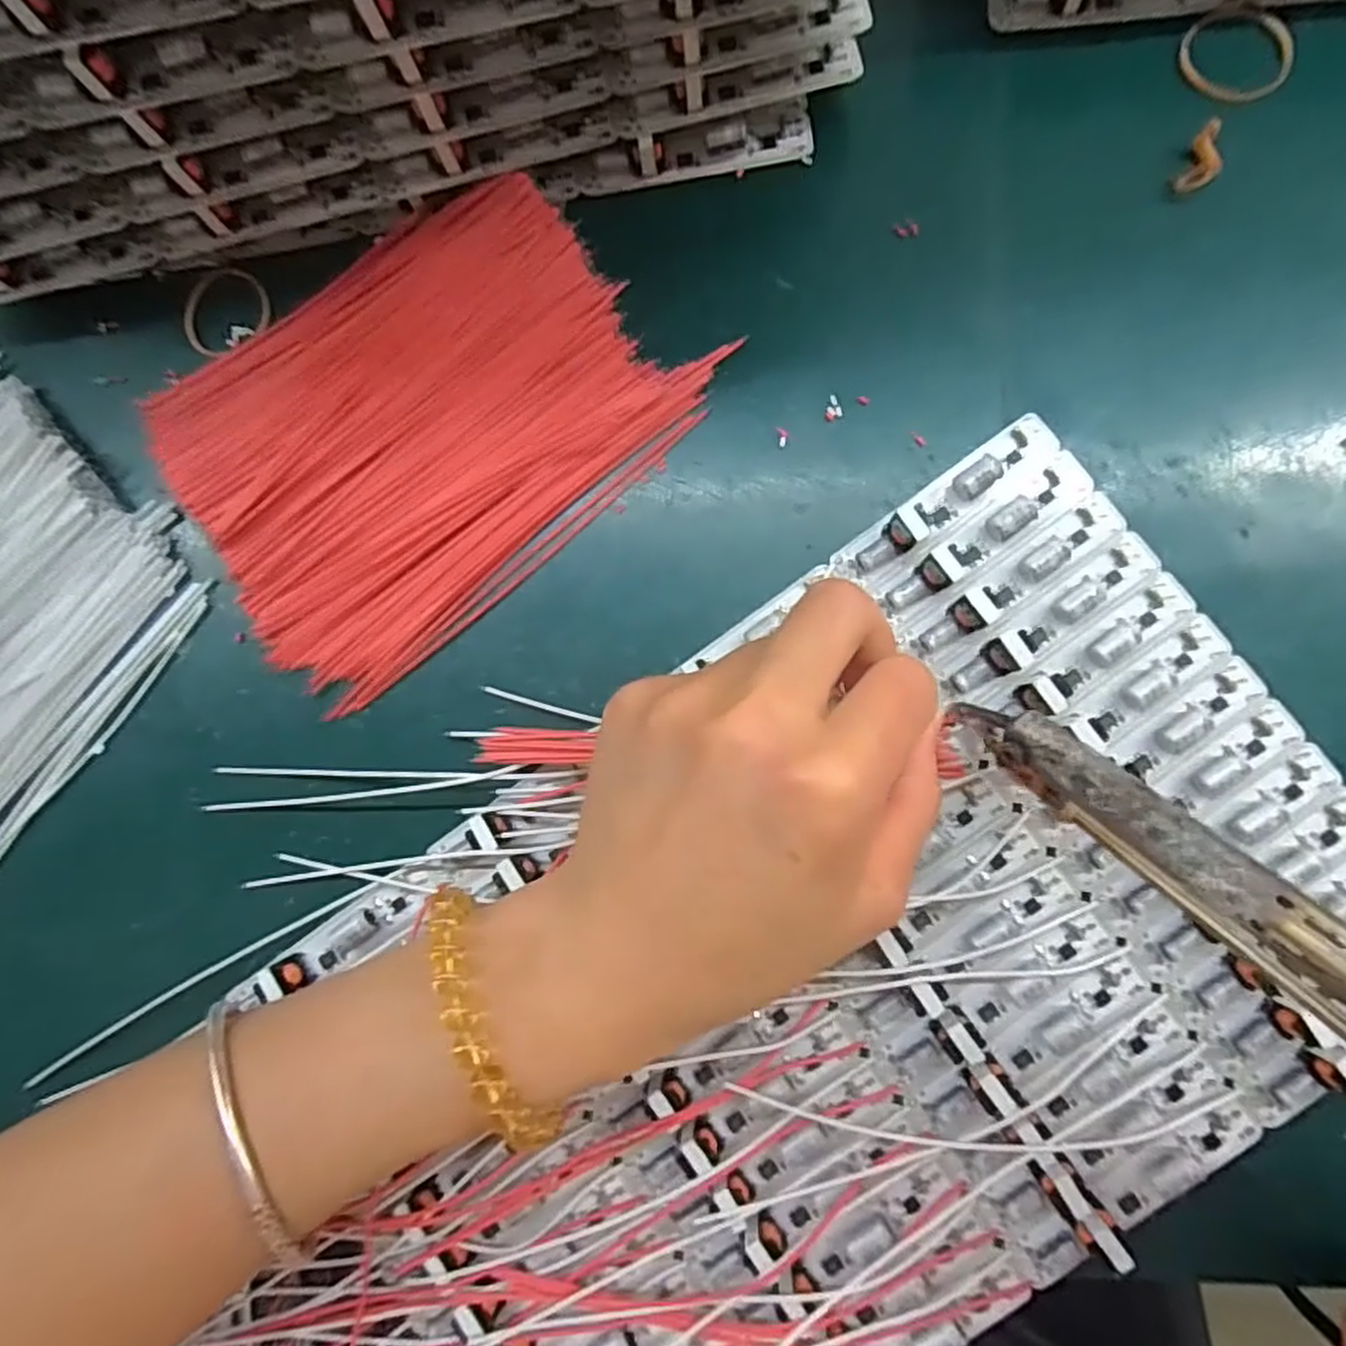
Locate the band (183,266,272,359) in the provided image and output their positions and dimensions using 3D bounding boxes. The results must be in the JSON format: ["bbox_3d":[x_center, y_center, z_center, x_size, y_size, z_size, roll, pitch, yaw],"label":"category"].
[{"bbox_3d":[-0.149,-0.119,0.253,0.030,0.006,0.030,0,92,5],"label":"band"}]

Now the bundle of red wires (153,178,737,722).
[{"bbox_3d":[-0.080,-0.077,0.237,0.150,0.016,0.109,-38,84,1],"label":"bundle of red wires"}]

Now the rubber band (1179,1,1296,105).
[{"bbox_3d":[0.171,-0.188,0.230,0.029,0.004,0.032,-38,84,1],"label":"rubber band"}]

